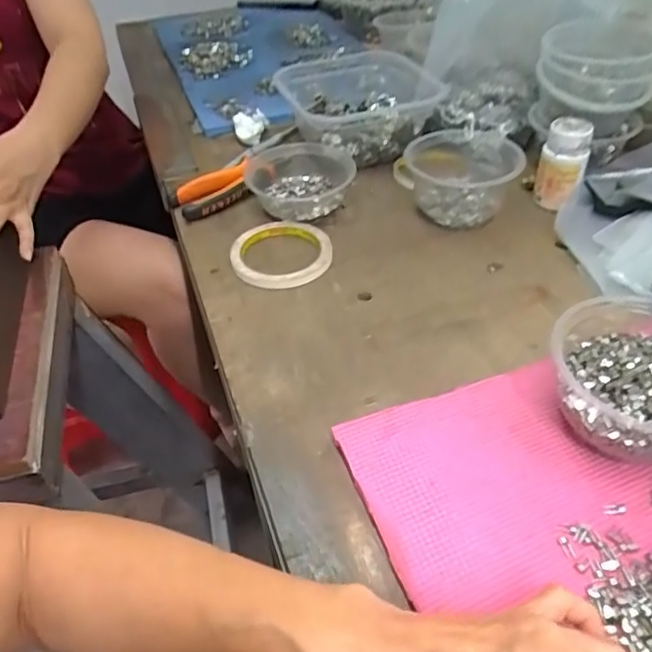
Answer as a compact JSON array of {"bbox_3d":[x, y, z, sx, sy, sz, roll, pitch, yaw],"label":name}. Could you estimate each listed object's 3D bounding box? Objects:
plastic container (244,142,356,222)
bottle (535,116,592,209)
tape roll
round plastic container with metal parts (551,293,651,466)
[{"bbox_3d":[-0.027,-0.156,0.634,0.112,0.038,0.109,-6,44,-4],"label":"plastic container"},{"bbox_3d":[0.238,-0.164,0.591,0.045,0.074,0.046,15,46,18],"label":"bottle"},{"bbox_3d":[-0.043,-0.073,0.575,0.096,0.012,0.094,-2,44,2],"label":"tape roll"},{"bbox_3d":[0.209,0.035,0.389,0.112,0.061,0.112,-2,44,2],"label":"round plastic container with metal parts"}]

